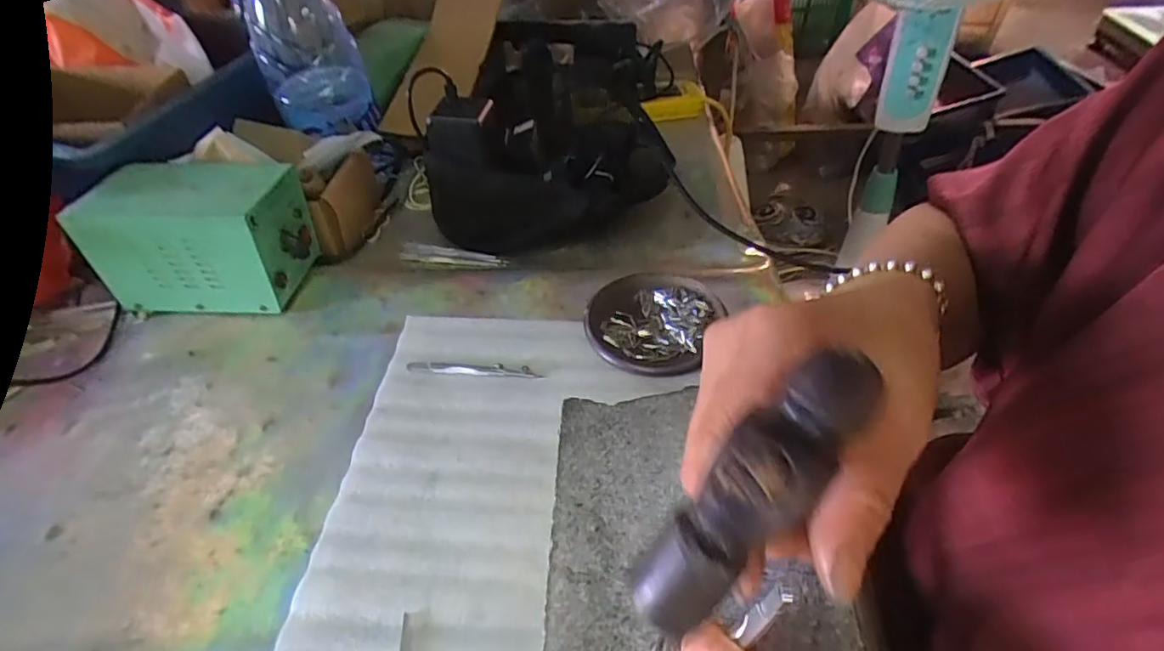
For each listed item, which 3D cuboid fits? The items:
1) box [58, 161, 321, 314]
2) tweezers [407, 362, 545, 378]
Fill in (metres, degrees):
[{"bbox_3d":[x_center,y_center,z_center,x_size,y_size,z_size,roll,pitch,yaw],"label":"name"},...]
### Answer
[{"bbox_3d":[-0.340,-0.080,0.535,0.165,0.107,0.103,0,45,7],"label":"box"},{"bbox_3d":[-0.085,0.035,0.468,0.108,0.004,0.013,0,45,6],"label":"tweezers"}]

